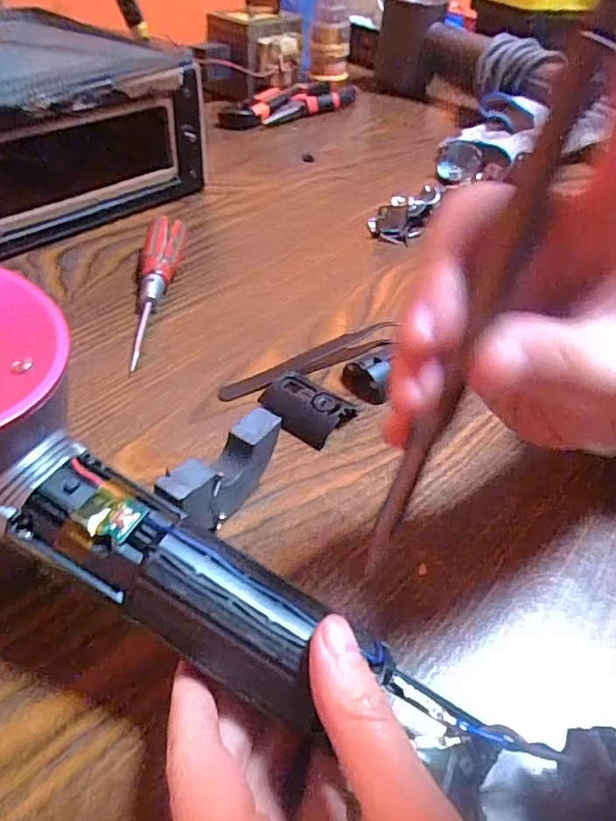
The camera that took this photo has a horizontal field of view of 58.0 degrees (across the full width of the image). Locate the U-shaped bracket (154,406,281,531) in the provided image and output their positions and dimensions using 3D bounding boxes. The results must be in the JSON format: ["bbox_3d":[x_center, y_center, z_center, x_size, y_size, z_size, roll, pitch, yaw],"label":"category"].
[{"bbox_3d":[-0.033,0.027,0.232,0.018,0.038,0.064,28,48,21],"label":"U-shaped bracket"}]

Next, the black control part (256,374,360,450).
[{"bbox_3d":[-0.002,-0.002,0.283,0.045,0.013,0.029,31,49,24],"label":"black control part"}]

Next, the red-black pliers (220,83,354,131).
[{"bbox_3d":[-0.020,-0.351,0.638,0.212,0.022,0.056,-30,54,-31],"label":"red-black pliers"}]

